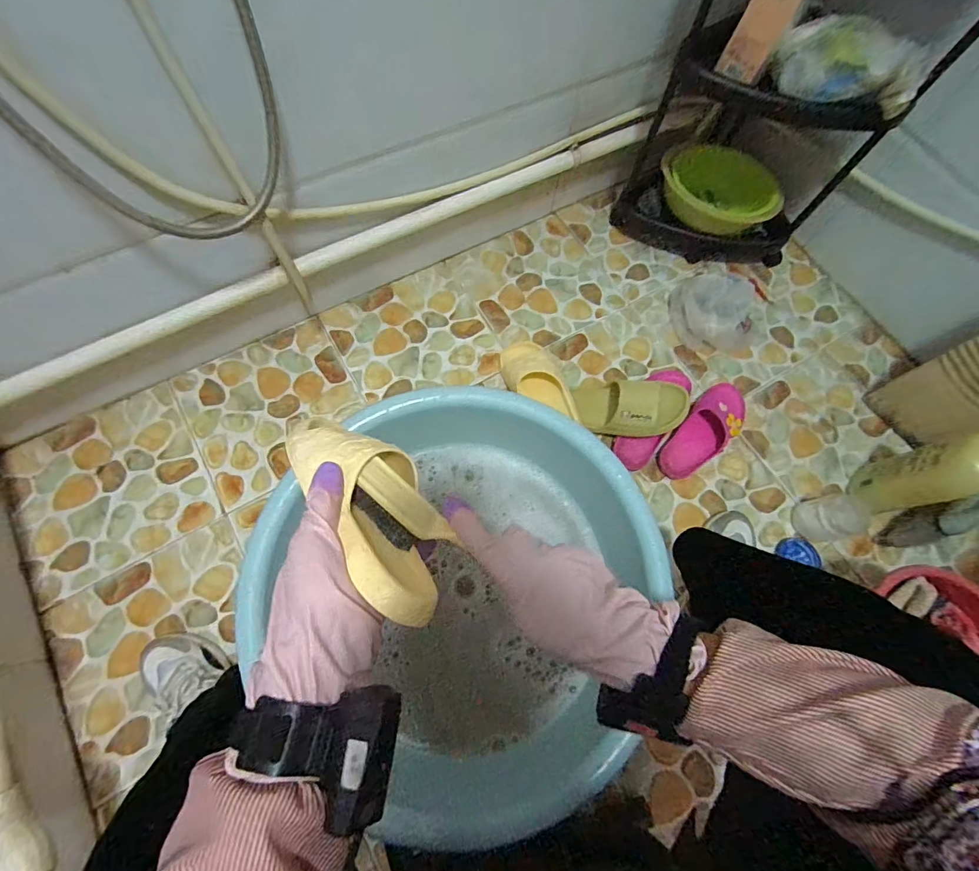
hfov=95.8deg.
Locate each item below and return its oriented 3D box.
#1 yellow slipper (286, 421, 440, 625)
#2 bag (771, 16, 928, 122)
[{"bbox_3d":[-0.104,0.058,0.387,0.088,0.092,0.224,-29,64,-11],"label":"yellow slipper"},{"bbox_3d":[0.502,-0.519,0.624,0.194,0.088,0.063,40,73,10],"label":"bag"}]

